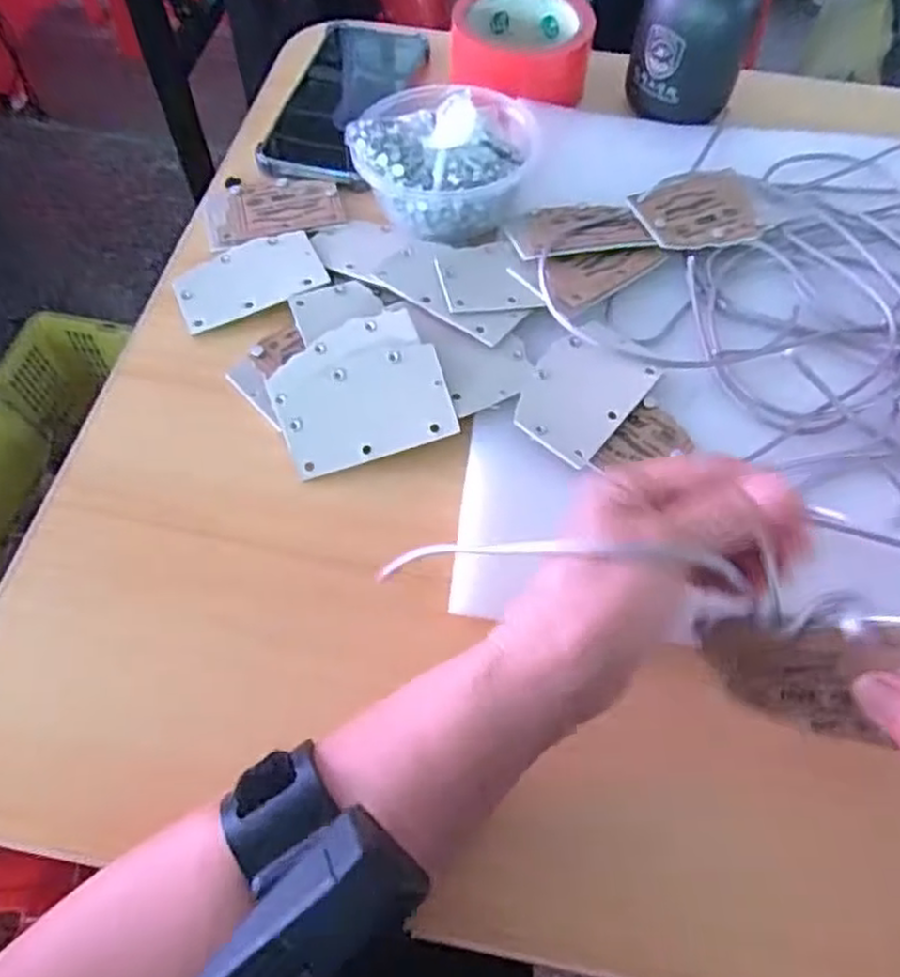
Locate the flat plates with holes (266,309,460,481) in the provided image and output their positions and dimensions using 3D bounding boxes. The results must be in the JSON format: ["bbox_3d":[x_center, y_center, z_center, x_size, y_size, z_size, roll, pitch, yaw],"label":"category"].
[{"bbox_3d":[-0.047,-0.050,0.385,0.086,0.007,0.076,-21,74,-1],"label":"flat plates with holes"}]

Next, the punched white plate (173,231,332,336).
[{"bbox_3d":[-0.118,-0.123,0.435,0.084,0.004,0.052,-25,62,-10],"label":"punched white plate"}]

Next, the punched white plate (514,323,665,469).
[{"bbox_3d":[0.071,-0.053,0.385,0.052,0.004,0.083,37,67,17],"label":"punched white plate"}]

